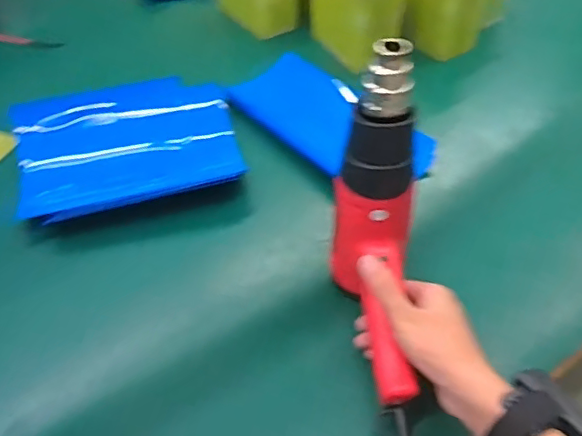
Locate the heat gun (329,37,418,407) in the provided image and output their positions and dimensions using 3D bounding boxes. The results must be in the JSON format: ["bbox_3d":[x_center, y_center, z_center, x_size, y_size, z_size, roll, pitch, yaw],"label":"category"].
[{"bbox_3d":[0.075,0.001,0.486,0.063,0.280,0.110,-2,16,-3],"label":"heat gun"}]

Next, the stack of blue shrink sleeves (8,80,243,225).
[{"bbox_3d":[-0.203,-0.098,0.725,0.273,0.043,0.178,-15,49,-14],"label":"stack of blue shrink sleeves"}]

